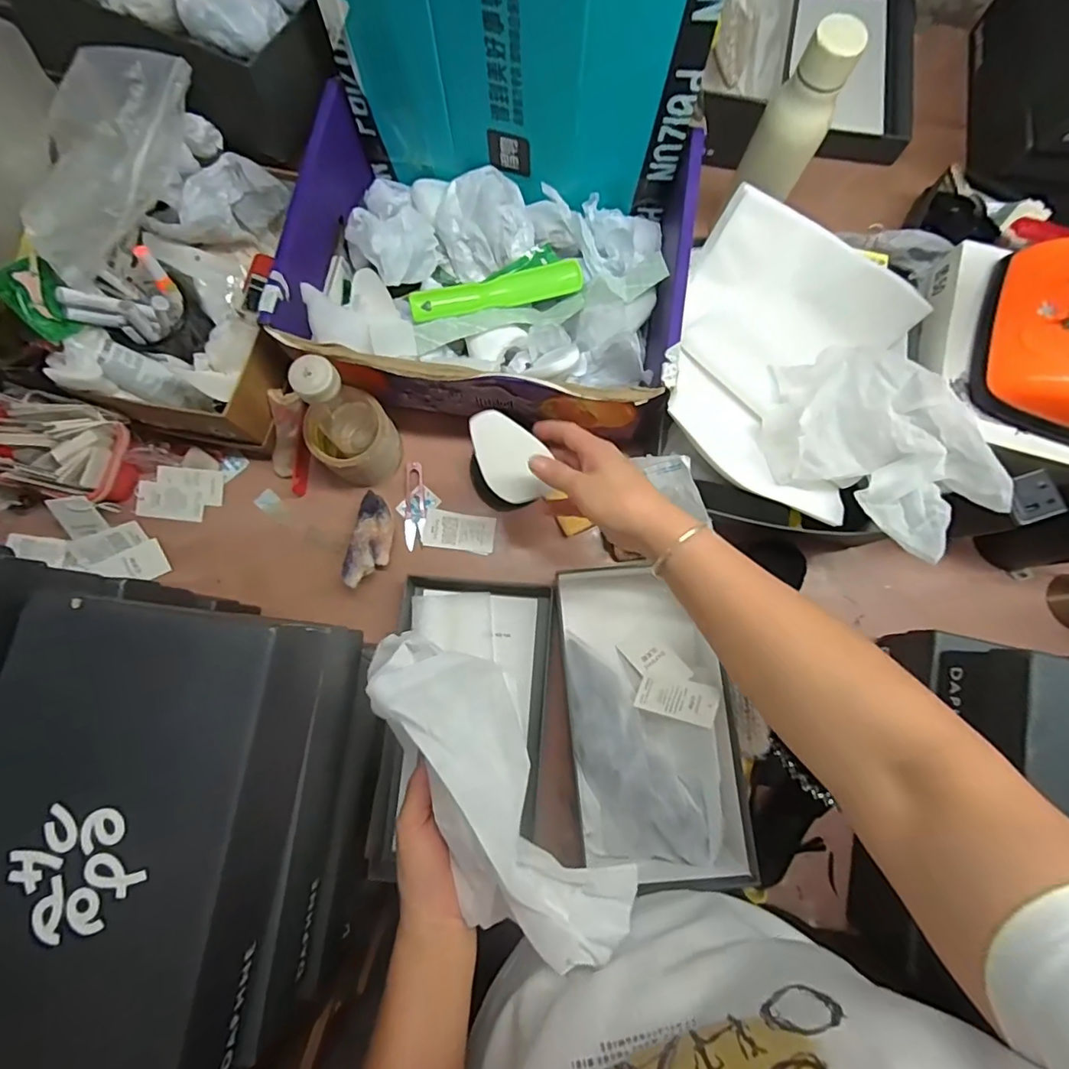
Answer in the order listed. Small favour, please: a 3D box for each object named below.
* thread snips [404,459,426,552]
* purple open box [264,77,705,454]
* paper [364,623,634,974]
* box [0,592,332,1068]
[{"bbox_3d":[-0.141,-0.034,0.621,0.023,0.008,0.105,-1,80,0],"label":"thread snips"},{"bbox_3d":[-0.049,-0.275,0.586,0.399,0.134,0.308,9,80,2],"label":"purple open box"},{"bbox_3d":[-0.030,0.167,0.368,0.077,0.104,0.256,-34,75,-6],"label":"paper"},{"bbox_3d":[-0.260,0.200,0.342,0.165,0.113,0.292,8,80,2],"label":"box"}]

